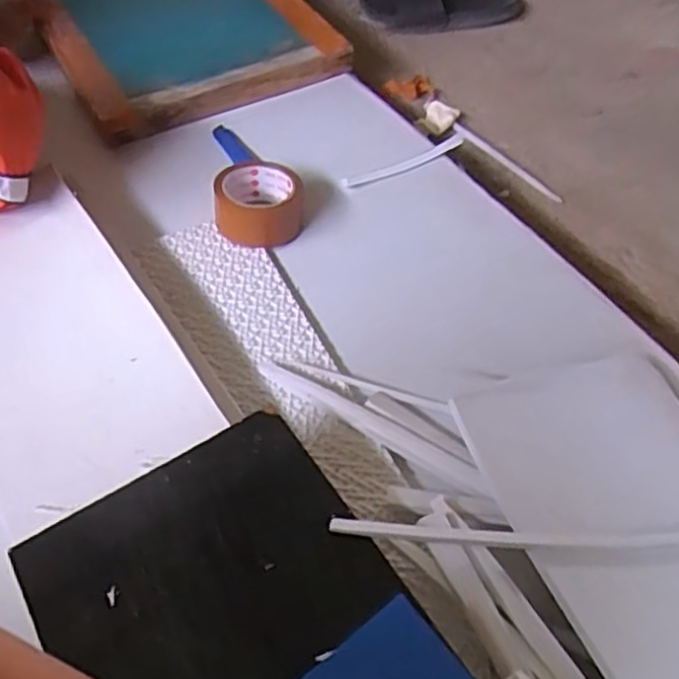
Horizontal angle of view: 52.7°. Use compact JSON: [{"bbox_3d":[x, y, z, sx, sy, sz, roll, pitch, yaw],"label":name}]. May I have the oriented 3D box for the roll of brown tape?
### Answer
[{"bbox_3d":[-0.090,-0.153,0.779,0.094,0.057,0.087,-1,52,1],"label":"roll of brown tape"}]

